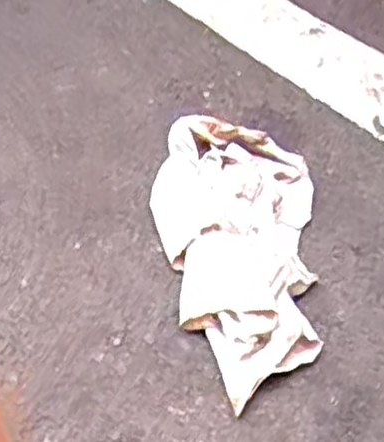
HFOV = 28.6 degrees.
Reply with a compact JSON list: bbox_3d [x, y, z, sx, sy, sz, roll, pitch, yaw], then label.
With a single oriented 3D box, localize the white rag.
[{"bbox_3d":[0.037,0.022,0.730,0.166,0.053,0.324,3,42,2],"label":"white rag"}]

